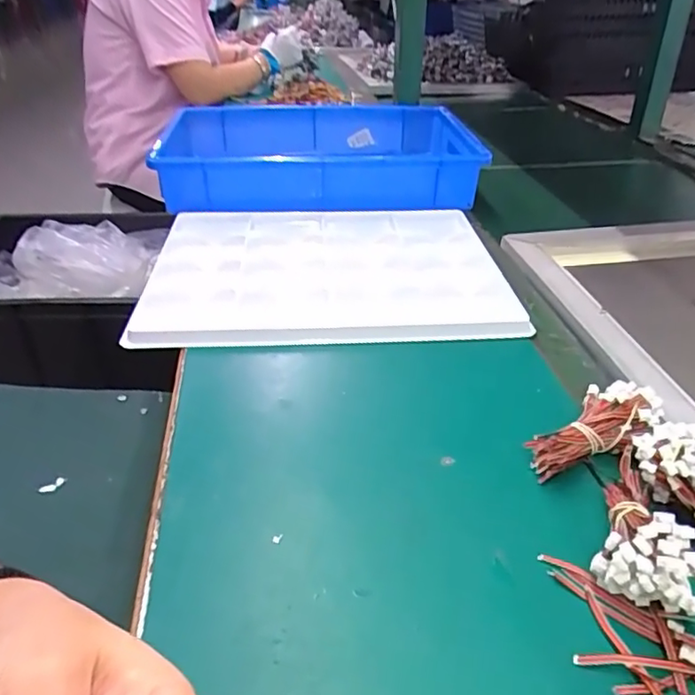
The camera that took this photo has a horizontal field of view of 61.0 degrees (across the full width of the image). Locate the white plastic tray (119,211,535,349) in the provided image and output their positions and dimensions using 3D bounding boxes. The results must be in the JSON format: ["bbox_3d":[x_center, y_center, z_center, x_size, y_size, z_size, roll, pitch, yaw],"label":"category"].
[{"bbox_3d":[-0.022,-0.088,0.631,0.356,0.014,0.278,0,34,-6],"label":"white plastic tray"}]

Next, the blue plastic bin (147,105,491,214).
[{"bbox_3d":[-0.042,-0.291,0.863,0.452,0.075,0.332,-3,34,-4],"label":"blue plastic bin"}]

